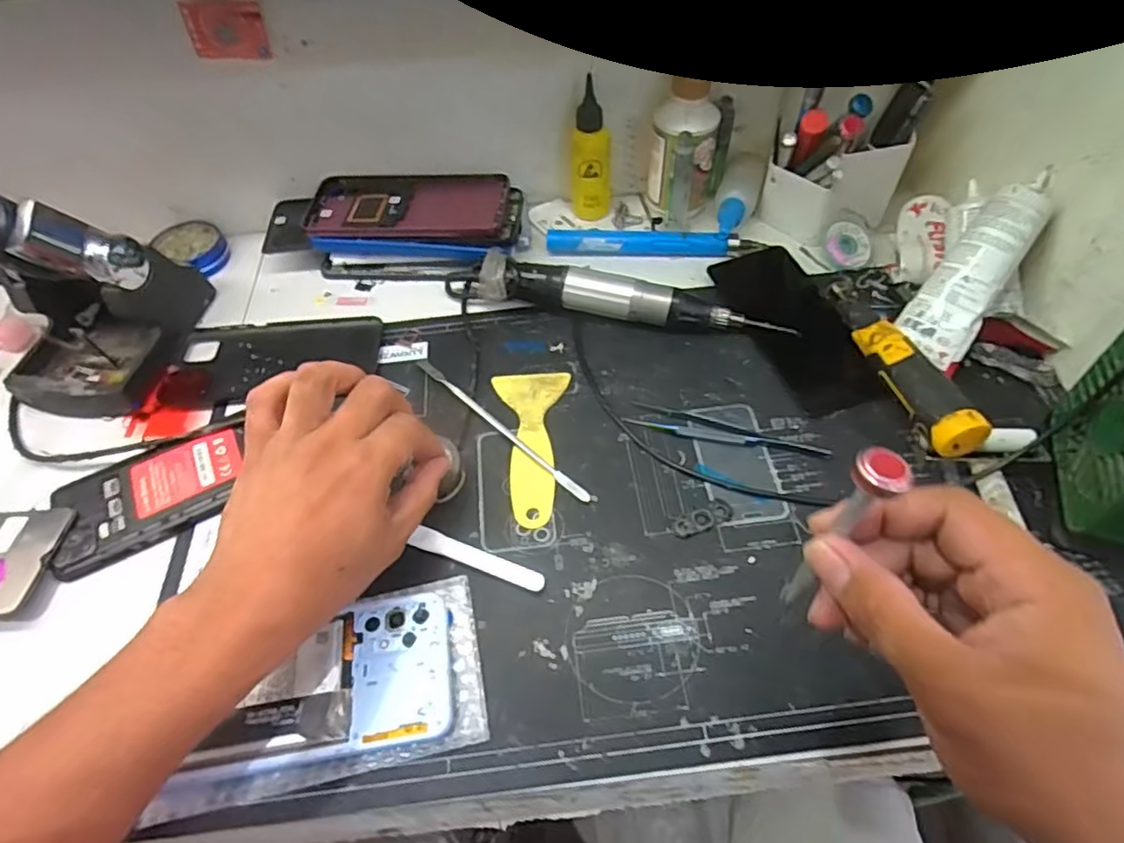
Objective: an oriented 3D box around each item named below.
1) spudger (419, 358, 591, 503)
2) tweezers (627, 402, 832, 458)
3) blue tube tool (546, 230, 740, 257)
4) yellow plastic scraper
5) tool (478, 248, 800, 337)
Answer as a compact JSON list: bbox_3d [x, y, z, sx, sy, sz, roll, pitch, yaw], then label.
[{"bbox_3d":[-0.046,0.001,0.432,0.008,0.005,0.174,-40,60,-23],"label":"spudger"},{"bbox_3d":[0.110,0.006,0.416,0.130,0.005,0.019,14,56,14],"label":"tweezers"},{"bbox_3d":[0.067,-0.150,0.531,0.157,0.018,0.019,4,54,6],"label":"blue tube tool"},{"bbox_3d":[-0.019,0.013,0.424,0.051,0.004,0.125,-4,54,0],"label":"yellow plastic scraper"},{"bbox_3d":[0.047,-0.090,0.475,0.230,0.038,0.033,12,56,12],"label":"tool"}]

